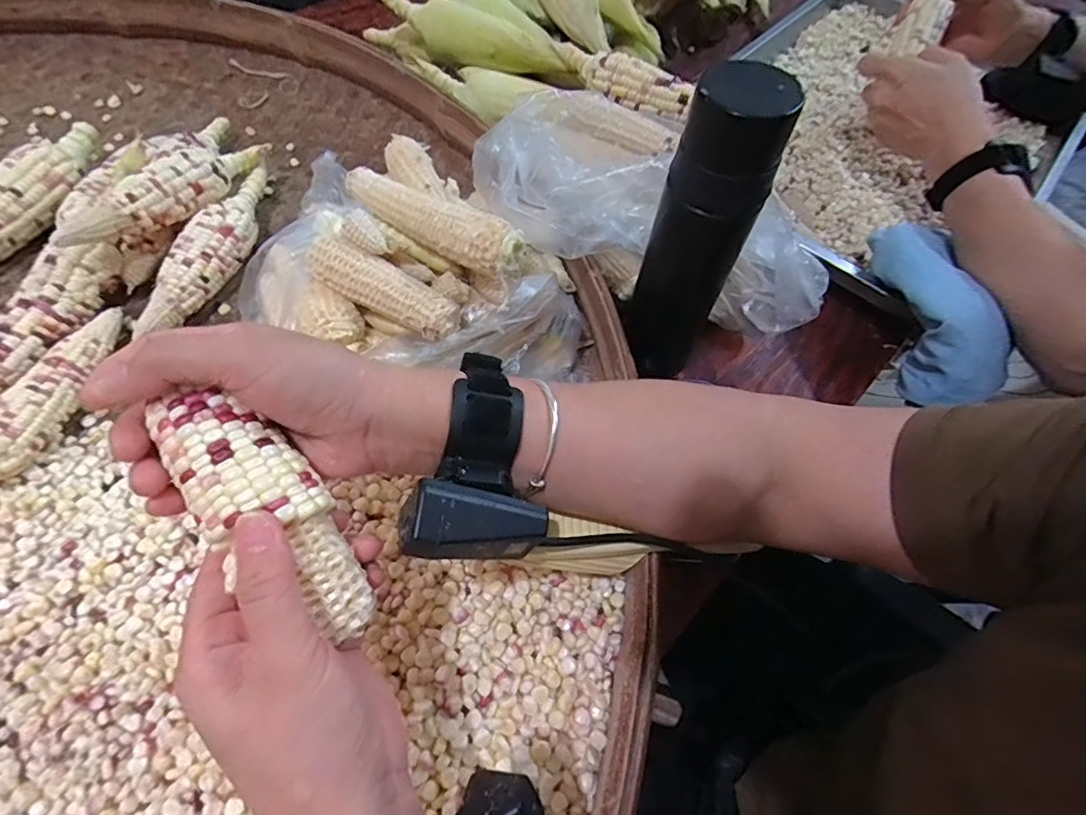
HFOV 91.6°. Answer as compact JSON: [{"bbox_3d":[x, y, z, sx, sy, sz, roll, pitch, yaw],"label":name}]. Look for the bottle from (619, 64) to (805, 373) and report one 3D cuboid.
[{"bbox_3d":[0.109,-0.114,0.386,0.061,0.239,0.056,1,60,-2],"label":"bottle"}]

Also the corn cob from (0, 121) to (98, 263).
[{"bbox_3d":[-0.492,-0.186,0.490,0.044,0.046,0.221,20,61,8],"label":"corn cob"}]

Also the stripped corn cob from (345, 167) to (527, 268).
[{"bbox_3d":[-0.084,-0.139,0.373,0.158,0.039,0.032,36,64,16],"label":"stripped corn cob"}]

